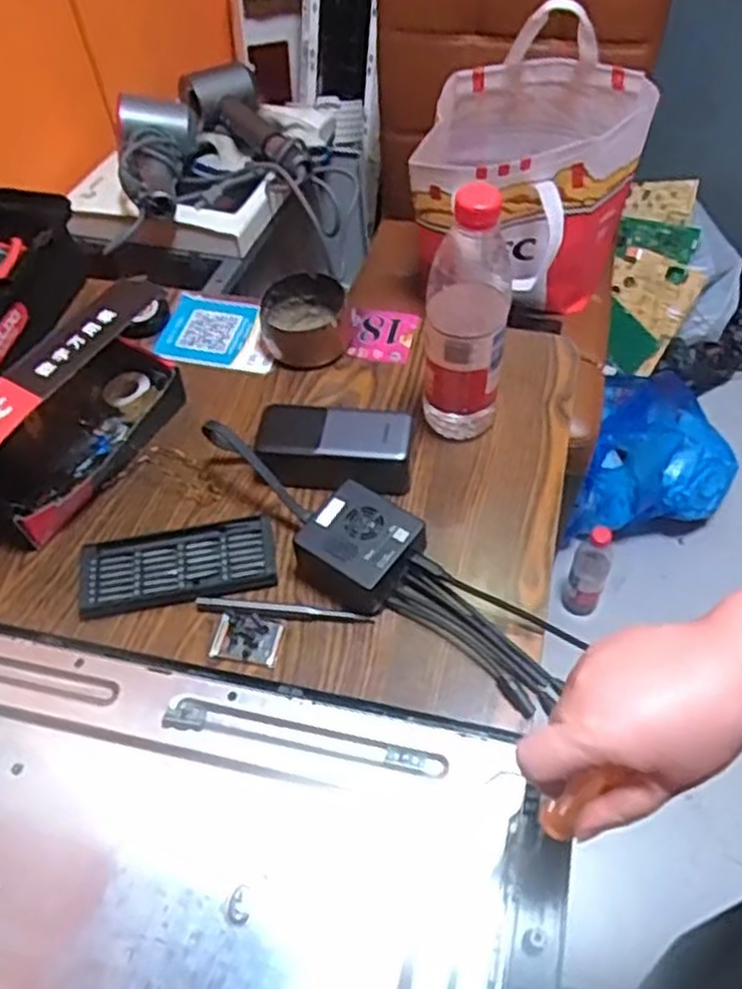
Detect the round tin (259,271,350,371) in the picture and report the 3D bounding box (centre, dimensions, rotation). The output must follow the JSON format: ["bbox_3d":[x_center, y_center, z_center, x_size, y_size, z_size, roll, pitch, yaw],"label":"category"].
[{"bbox_3d":[-0.066,-0.173,0.783,0.083,0.054,0.091,-2,55,3],"label":"round tin"}]

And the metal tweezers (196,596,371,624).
[{"bbox_3d":[-0.068,0.091,0.615,0.136,0.006,0.012,4,52,5],"label":"metal tweezers"}]

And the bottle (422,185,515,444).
[{"bbox_3d":[0.079,-0.138,0.639,0.069,0.225,0.063,6,54,6],"label":"bottle"}]

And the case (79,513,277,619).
[{"bbox_3d":[-0.156,0.057,0.637,0.153,0.012,0.064,-8,51,-4],"label":"case"}]

